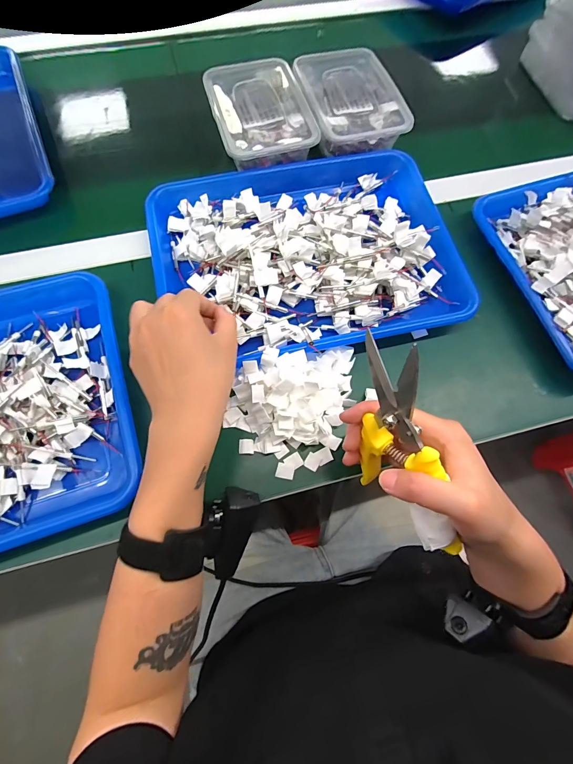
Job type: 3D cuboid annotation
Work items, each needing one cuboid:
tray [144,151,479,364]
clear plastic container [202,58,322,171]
[{"bbox_3d":[0.018,-0.161,0.387,0.330,0.039,0.269,-12,71,-6],"label":"tray"},{"bbox_3d":[-0.034,-0.335,0.442,0.115,0.056,0.163,-16,71,-8],"label":"clear plastic container"}]

